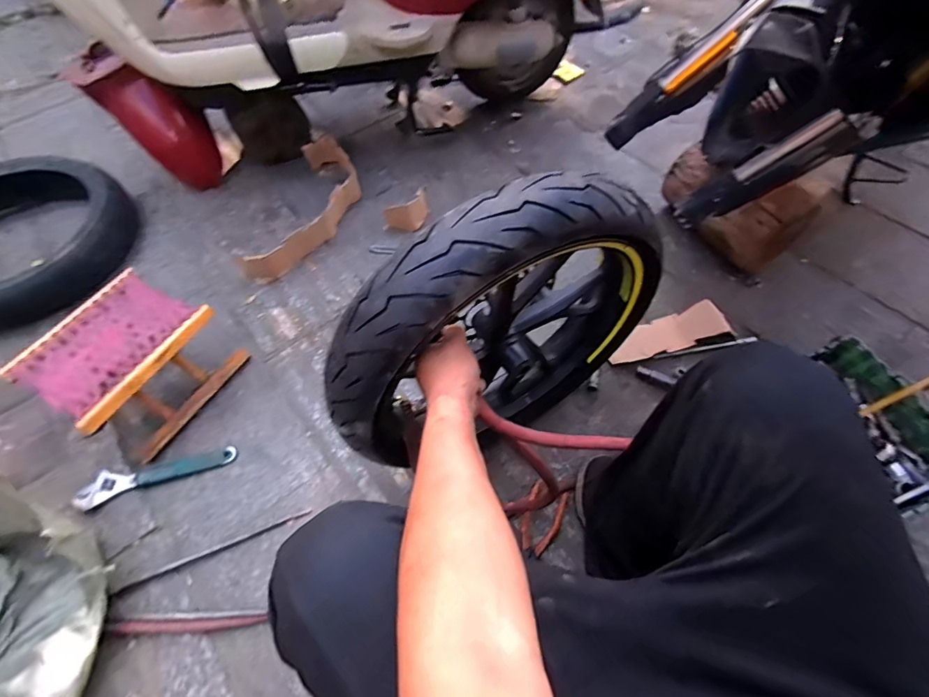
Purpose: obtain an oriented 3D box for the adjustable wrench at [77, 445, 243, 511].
[{"bbox_3d":[-0.601,0.248,0.874,0.283,0.025,0.056,-16,59,-8],"label":"adjustable wrench"}]

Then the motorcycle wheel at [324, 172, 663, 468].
[{"bbox_3d":[0.043,-0.020,0.653,0.503,0.461,0.108,-28,61,-15],"label":"motorcycle wheel"}]

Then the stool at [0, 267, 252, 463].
[{"bbox_3d":[-0.661,0.031,0.910,0.240,0.189,0.274,25,62,17],"label":"stool"}]

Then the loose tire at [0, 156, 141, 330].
[{"bbox_3d":[-1.228,-0.310,1.177,0.561,0.146,0.535,22,61,16],"label":"loose tire"}]

